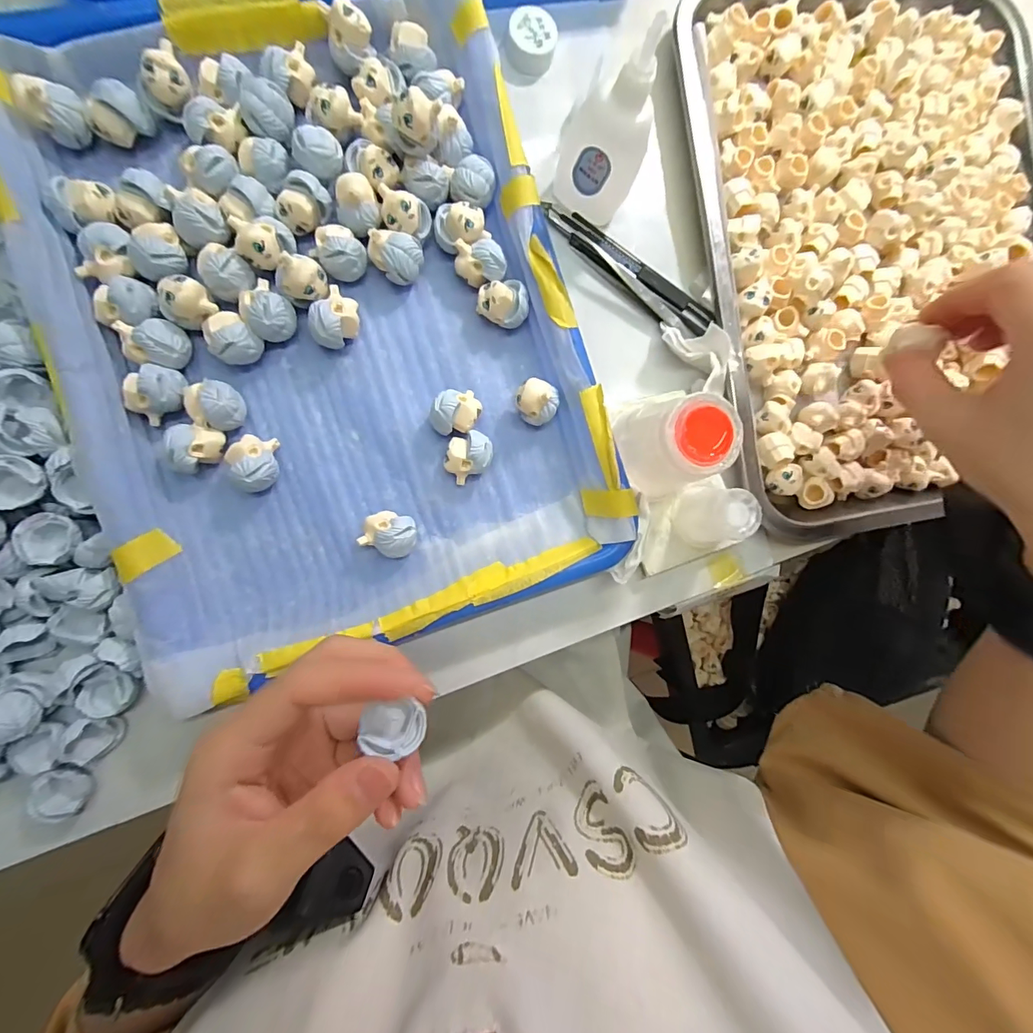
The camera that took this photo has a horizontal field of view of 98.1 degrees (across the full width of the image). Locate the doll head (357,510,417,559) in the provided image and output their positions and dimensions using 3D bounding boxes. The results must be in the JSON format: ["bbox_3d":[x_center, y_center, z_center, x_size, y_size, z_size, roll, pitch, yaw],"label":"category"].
[{"bbox_3d":[-0.067,0.010,0.239,0.027,0.021,0.023,17,86,-8],"label":"doll head"}]

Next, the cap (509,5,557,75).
[{"bbox_3d":[0.009,-0.283,0.266,0.028,0.013,0.028,0,88,-9],"label":"cap"}]

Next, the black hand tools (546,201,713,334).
[{"bbox_3d":[0.068,-0.149,0.274,0.121,0.007,0.021,33,84,-6],"label":"black hand tools"}]

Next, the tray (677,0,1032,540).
[{"bbox_3d":[0.243,-0.174,0.296,0.259,0.032,0.356,-6,89,-9],"label":"tray"}]

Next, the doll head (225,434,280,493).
[{"bbox_3d":[-0.135,-0.027,0.228,0.023,0.025,0.028,5,87,-9],"label":"doll head"}]

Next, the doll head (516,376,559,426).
[{"bbox_3d":[0.011,-0.064,0.252,0.023,0.026,0.023,0,88,-9],"label":"doll head"}]

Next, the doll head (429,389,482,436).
[{"bbox_3d":[-0.033,-0.057,0.246,0.027,0.021,0.022,-6,89,-9],"label":"doll head"}]

